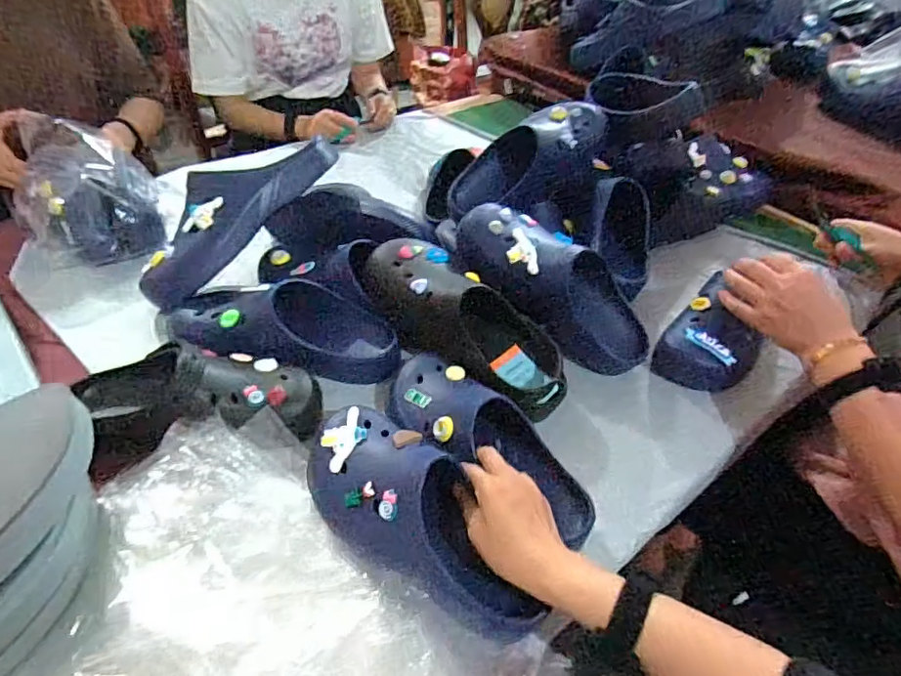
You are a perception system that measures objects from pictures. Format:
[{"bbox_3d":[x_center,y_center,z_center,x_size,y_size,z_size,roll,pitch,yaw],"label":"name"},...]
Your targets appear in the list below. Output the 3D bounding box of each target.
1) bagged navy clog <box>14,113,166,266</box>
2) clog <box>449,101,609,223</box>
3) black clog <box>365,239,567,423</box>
[{"bbox_3d":[-0.534,-0.221,0.804,0.170,0.116,0.238,-20,48,-23],"label":"bagged navy clog"},{"bbox_3d":[0.105,-0.258,0.774,0.253,0.091,0.120,-31,50,-6],"label":"clog"},{"bbox_3d":[0.019,-0.019,0.629,0.278,0.092,0.117,36,49,3],"label":"black clog"}]

